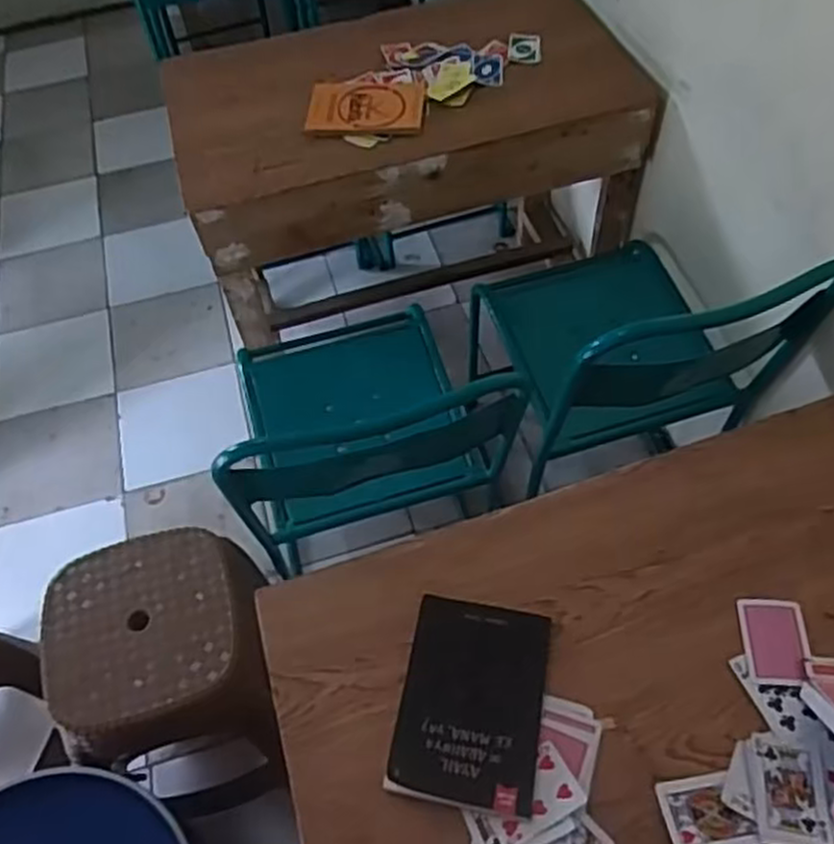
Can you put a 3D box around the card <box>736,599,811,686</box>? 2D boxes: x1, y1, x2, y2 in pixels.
[{"bbox_3d":[0.354,0.216,0.752,0.059,0.006,0.084,-4,56,12],"label":"card"}]

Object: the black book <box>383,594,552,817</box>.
[{"bbox_3d":[0.053,0.265,0.729,0.134,0.019,0.181,7,56,9],"label":"black book"}]

